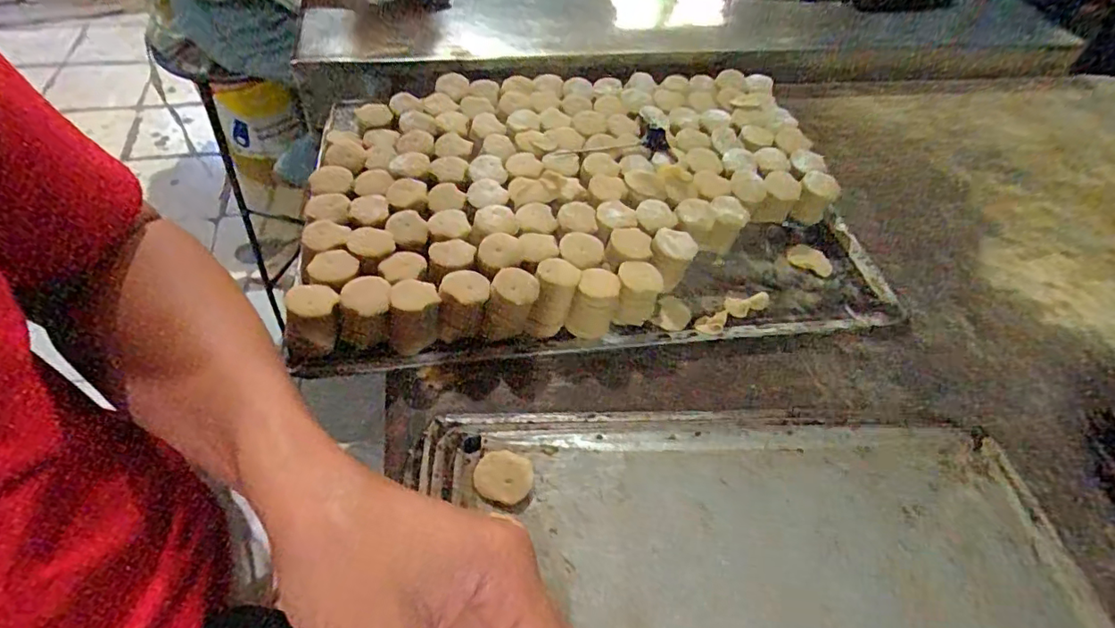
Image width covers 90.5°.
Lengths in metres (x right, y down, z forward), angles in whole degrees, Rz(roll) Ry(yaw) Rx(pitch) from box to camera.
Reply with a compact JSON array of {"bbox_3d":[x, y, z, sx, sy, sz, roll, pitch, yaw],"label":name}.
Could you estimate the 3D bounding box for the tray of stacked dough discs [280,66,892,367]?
[{"bbox_3d":[0.028,-0.105,0.467,0.442,0.047,0.312,-4,49,-9],"label":"tray of stacked dough discs"}]

